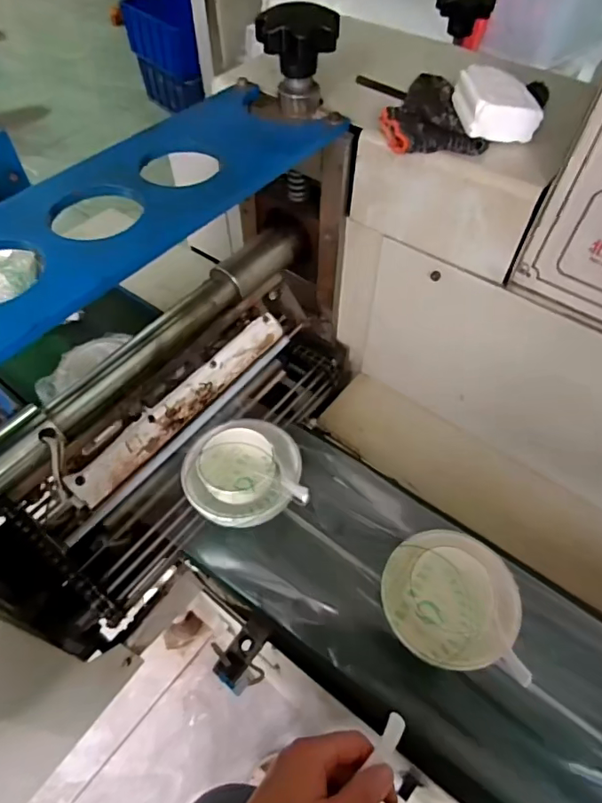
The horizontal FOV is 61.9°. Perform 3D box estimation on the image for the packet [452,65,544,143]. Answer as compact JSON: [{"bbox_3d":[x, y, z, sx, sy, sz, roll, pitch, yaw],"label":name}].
[{"bbox_3d":[0.174,-0.270,0.453,0.063,0.030,0.079,-3,55,-2],"label":"packet"}]

